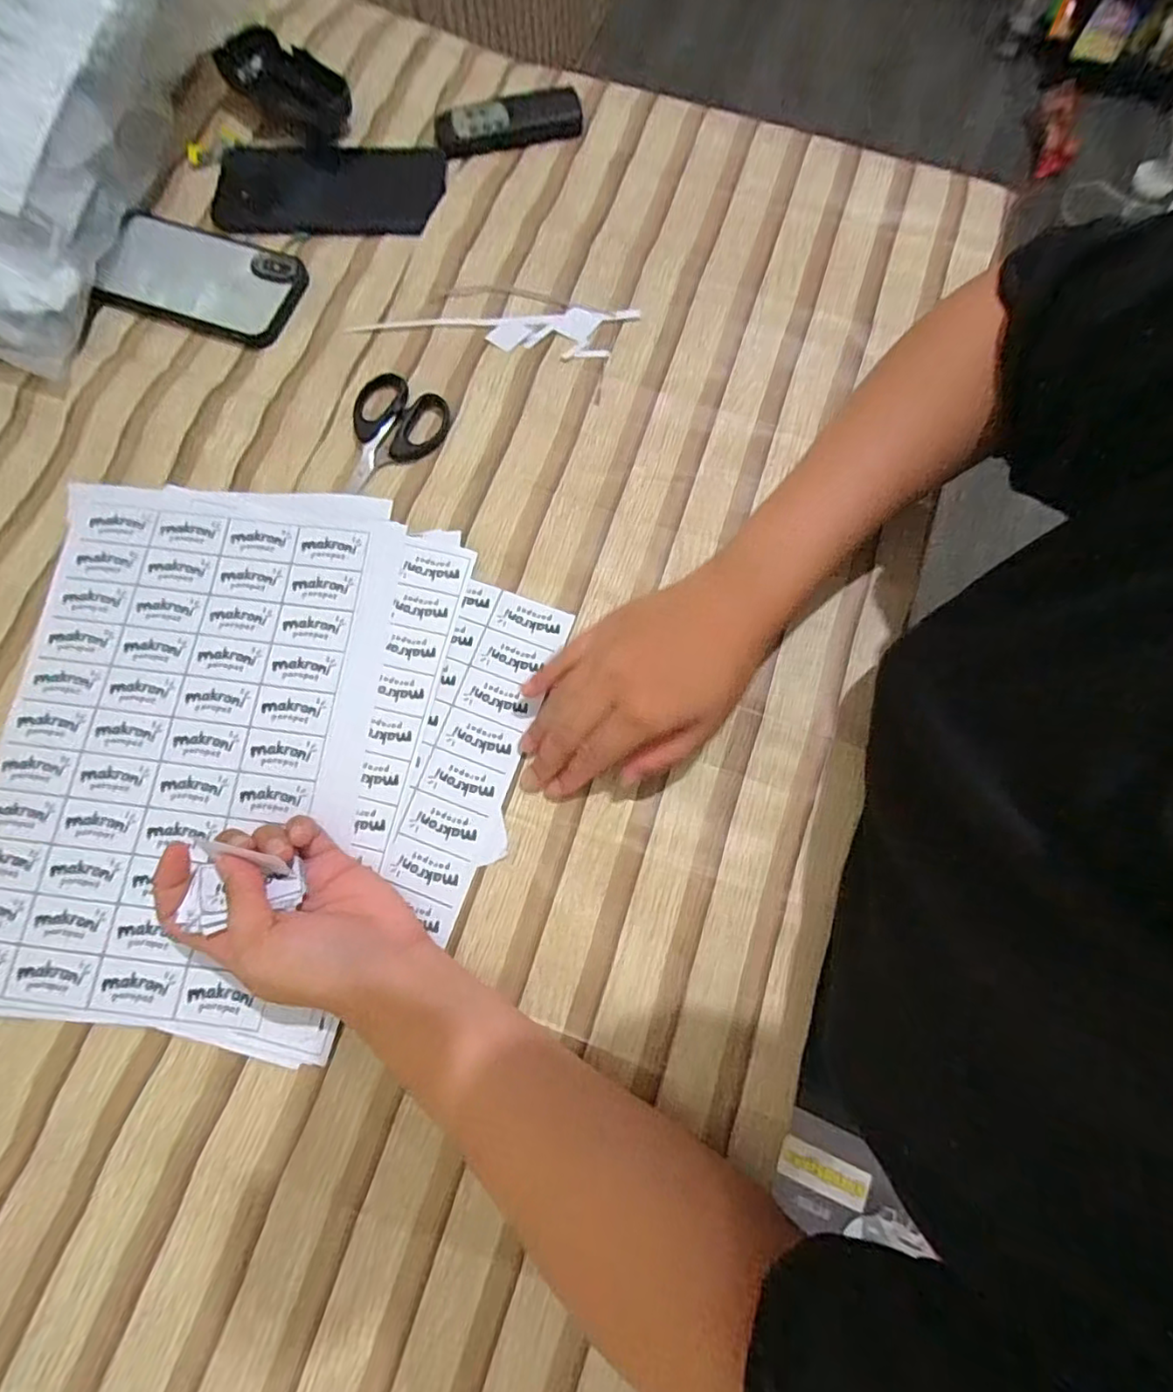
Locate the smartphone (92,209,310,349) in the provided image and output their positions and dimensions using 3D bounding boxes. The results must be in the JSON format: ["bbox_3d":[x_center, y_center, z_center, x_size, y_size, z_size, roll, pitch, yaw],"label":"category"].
[{"bbox_3d":[-0.273,-0.297,0.427,0.136,0.011,0.078,17,76,4],"label":"smartphone"}]

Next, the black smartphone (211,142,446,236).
[{"bbox_3d":[-0.193,-0.383,0.455,0.166,0.011,0.087,0,76,0],"label":"black smartphone"}]

